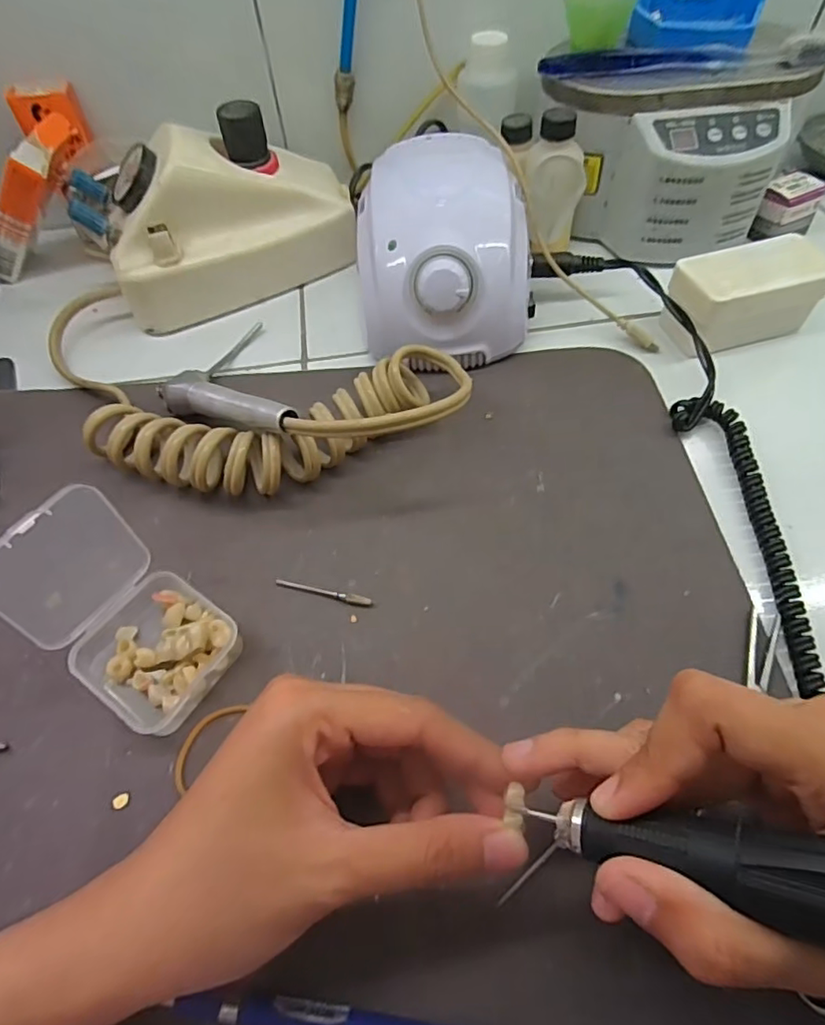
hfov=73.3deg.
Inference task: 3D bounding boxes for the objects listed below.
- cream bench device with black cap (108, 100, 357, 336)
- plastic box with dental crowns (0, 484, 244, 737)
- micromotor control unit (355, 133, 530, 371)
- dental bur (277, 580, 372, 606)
[{"bbox_3d":[-0.122,-0.199,0.372,0.163,0.087,0.085,-22,60,-11],"label":"cream bench device with black cap"},{"bbox_3d":[-0.121,0.039,0.224,0.078,0.074,0.056,32,64,20],"label":"plastic box with dental crowns"},{"bbox_3d":[0.020,-0.160,0.342,0.103,0.075,0.137,-4,58,0],"label":"micromotor control unit"},{"bbox_3d":[-0.042,0.037,0.264,0.047,0.004,0.004,12,59,9],"label":"dental bur"}]

